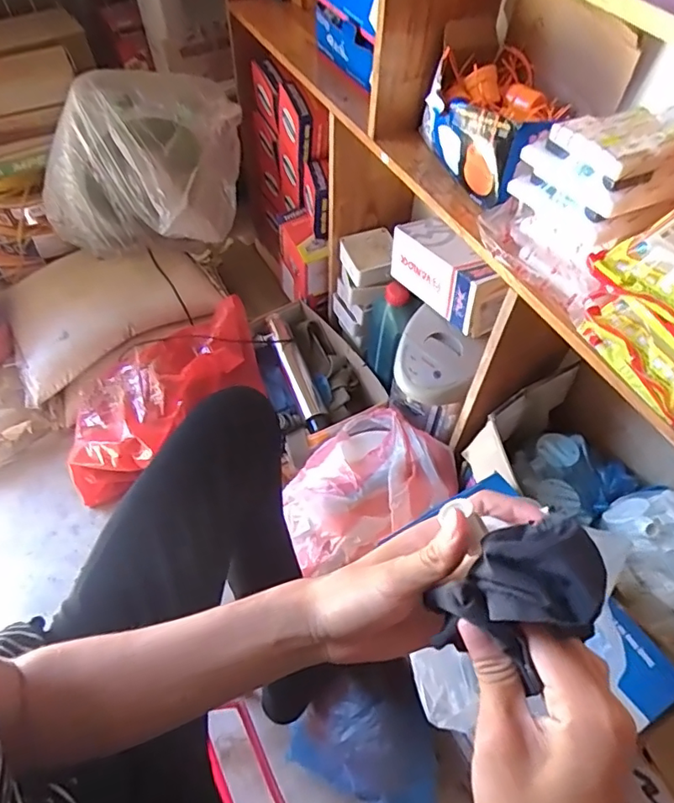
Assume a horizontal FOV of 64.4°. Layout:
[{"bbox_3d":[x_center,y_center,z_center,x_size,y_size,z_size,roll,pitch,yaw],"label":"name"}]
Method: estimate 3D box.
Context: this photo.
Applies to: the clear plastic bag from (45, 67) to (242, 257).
[{"bbox_3d":[-0.455,-0.532,1.232,0.422,0.359,0.221,9,57,5],"label":"clear plastic bag"}]

